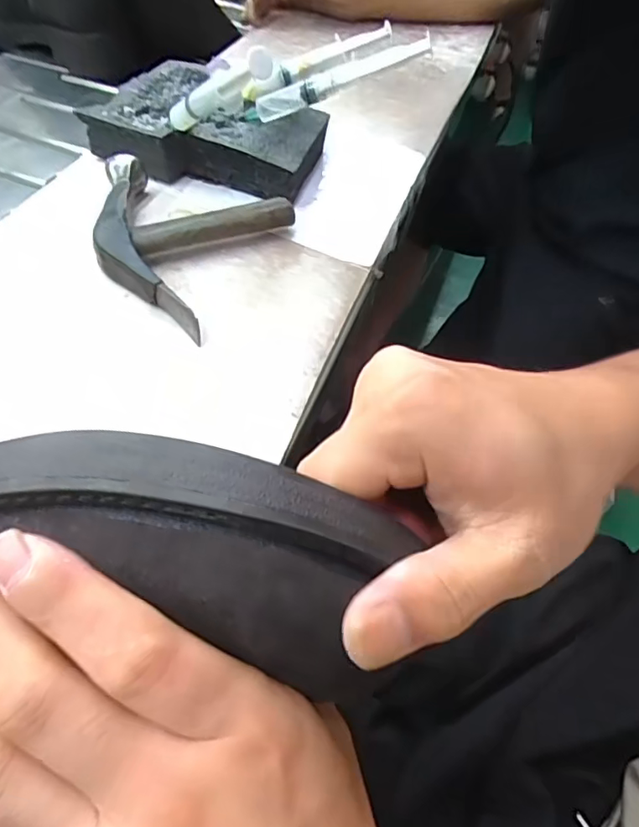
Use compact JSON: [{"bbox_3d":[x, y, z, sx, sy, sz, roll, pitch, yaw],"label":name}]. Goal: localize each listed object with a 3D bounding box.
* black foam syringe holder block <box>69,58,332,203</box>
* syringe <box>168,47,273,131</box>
[{"bbox_3d":[-0.081,-0.229,0.426,0.170,0.036,0.129,16,54,7],"label":"black foam syringe holder block"},{"bbox_3d":[-0.069,-0.205,0.341,0.014,0.027,0.127,-34,29,-25],"label":"syringe"}]

